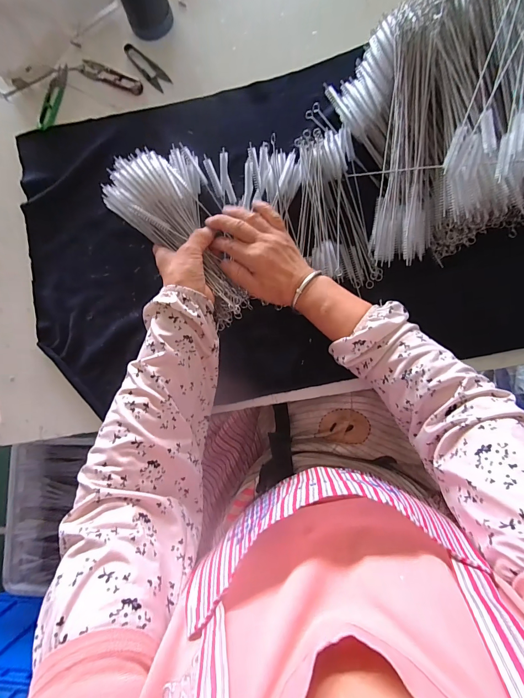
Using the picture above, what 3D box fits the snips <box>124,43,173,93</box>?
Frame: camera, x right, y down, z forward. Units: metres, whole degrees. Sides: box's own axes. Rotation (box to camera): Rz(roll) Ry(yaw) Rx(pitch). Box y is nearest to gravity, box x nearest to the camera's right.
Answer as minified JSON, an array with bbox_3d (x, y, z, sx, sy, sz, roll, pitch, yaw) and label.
[{"bbox_3d":[-0.181,-0.442,0.510,0.028,0.004,0.100,-43,82,1],"label":"snips"}]

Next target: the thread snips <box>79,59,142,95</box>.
[{"bbox_3d":[-0.241,-0.432,0.518,0.119,0.004,0.027,27,88,8],"label":"thread snips"}]

